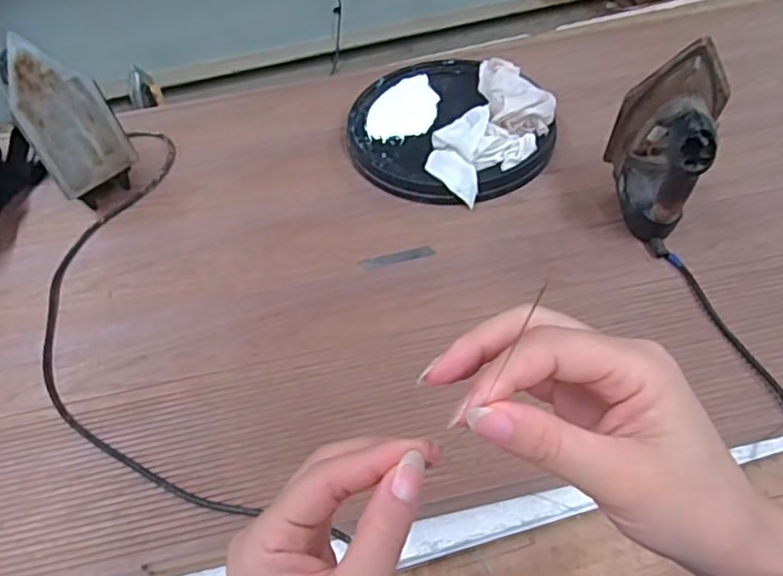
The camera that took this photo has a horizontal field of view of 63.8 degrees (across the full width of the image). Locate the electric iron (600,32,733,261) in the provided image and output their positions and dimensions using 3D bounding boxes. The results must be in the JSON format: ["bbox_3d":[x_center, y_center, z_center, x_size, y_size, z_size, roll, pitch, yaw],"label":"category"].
[{"bbox_3d":[0.325,-0.161,0.768,0.111,0.230,0.119,13,54,15],"label":"electric iron"}]

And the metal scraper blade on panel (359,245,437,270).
[{"bbox_3d":[0.009,-0.042,0.859,0.100,0.006,0.014,-13,52,-5],"label":"metal scraper blade on panel"}]

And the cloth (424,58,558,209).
[{"bbox_3d":[0.160,-0.252,0.960,0.151,0.063,0.299,19,56,19],"label":"cloth"}]

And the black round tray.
[{"bbox_3d":[0.089,-0.256,0.999,0.330,0.034,0.314,-3,52,4],"label":"black round tray"}]

